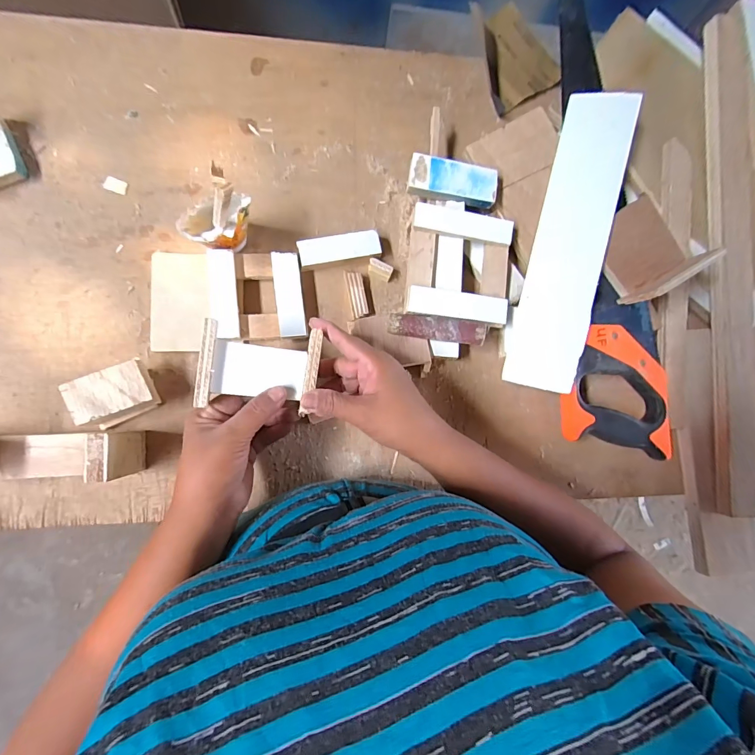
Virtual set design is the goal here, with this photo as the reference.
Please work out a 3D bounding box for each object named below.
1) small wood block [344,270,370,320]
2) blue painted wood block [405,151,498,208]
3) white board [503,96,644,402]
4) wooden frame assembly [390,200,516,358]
[{"bbox_3d":[-0.023,-0.090,0.429,0.019,0.007,0.051,-12,87,-9],"label":"small wood block"},{"bbox_3d":[0.080,-0.208,0.418,0.093,0.014,0.038,6,82,-6],"label":"blue painted wood block"},{"bbox_3d":[0.208,-0.147,0.425,0.072,0.013,0.322,13,88,23],"label":"white board"},{"bbox_3d":[0.082,-0.102,0.428,0.115,0.045,0.153,14,84,-6],"label":"wooden frame assembly"}]

